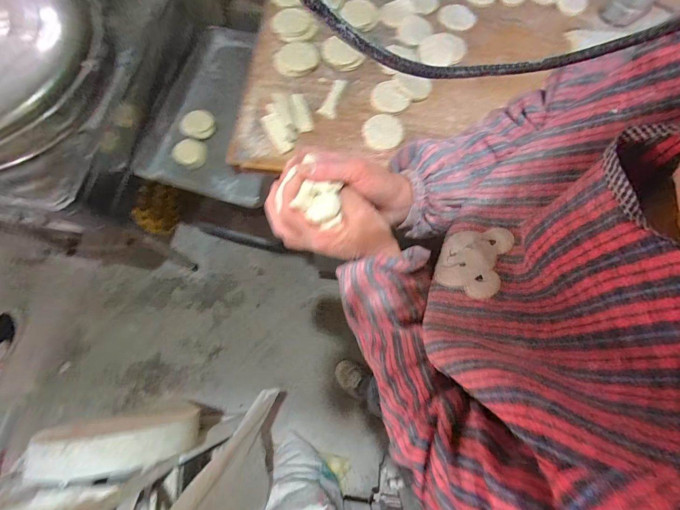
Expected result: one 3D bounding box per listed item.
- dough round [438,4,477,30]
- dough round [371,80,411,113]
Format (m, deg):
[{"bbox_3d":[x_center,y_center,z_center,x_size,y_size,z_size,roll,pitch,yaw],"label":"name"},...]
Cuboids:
[{"bbox_3d":[0.252,-0.512,0.669,0.080,0.013,0.061,2,72,1],"label":"dough round"},{"bbox_3d":[0.094,-0.307,0.602,0.062,0.011,0.073,-36,76,-11],"label":"dough round"}]

